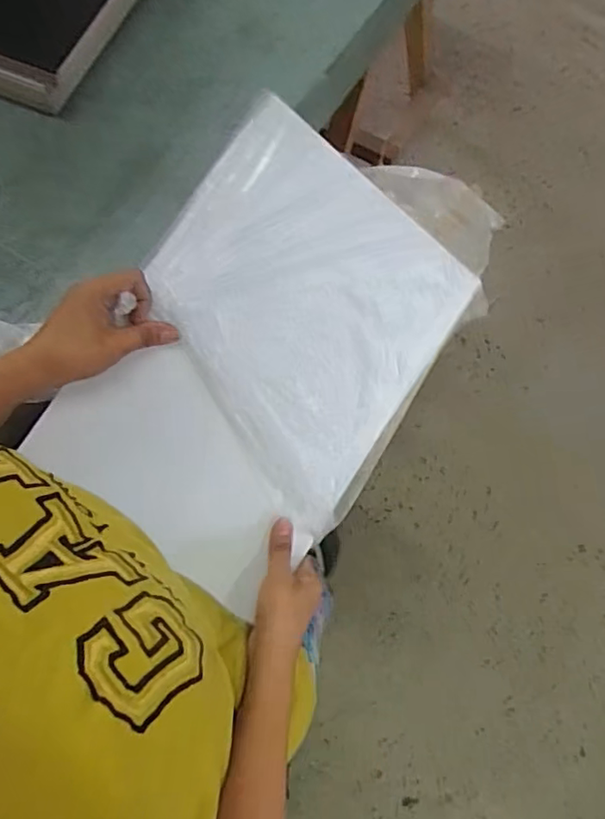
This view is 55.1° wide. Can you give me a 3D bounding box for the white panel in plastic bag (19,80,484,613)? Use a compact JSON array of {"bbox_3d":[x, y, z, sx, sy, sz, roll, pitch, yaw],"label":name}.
[{"bbox_3d":[-0.028,-0.038,0.508,0.258,0.020,0.360,35,85,-13],"label":"white panel in plastic bag"}]

